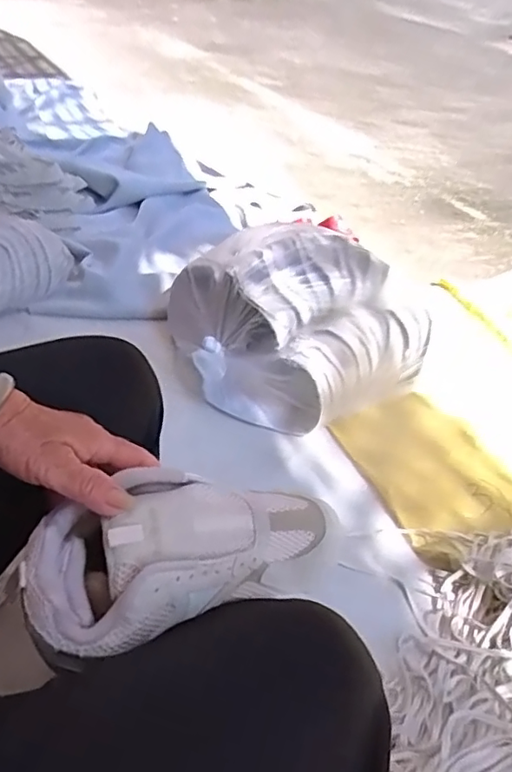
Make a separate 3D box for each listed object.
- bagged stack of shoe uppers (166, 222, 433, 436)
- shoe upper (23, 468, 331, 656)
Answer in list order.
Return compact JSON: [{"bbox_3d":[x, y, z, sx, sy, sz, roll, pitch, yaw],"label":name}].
[{"bbox_3d":[0.050,-0.138,1.089,0.397,0.204,0.420,-22,49,-26],"label":"bagged stack of shoe uppers"},{"bbox_3d":[-0.042,0.104,0.391,0.213,0.065,0.089,-8,42,-32],"label":"shoe upper"}]

